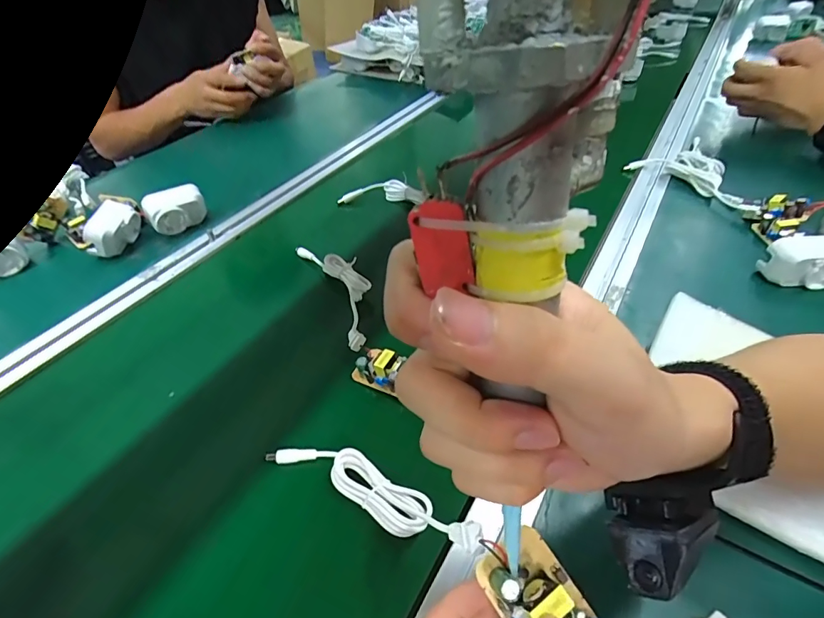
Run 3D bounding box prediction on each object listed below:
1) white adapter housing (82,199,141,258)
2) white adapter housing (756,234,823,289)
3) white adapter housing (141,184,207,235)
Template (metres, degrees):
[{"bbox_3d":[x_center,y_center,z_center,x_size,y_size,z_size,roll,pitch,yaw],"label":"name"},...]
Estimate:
[{"bbox_3d":[-0.369,-0.100,0.553,0.041,0.044,0.076,-4,44,0],"label":"white adapter housing"},{"bbox_3d":[0.395,-0.047,0.445,0.068,0.045,0.030,1,44,6],"label":"white adapter housing"},{"bbox_3d":[-0.302,-0.128,0.571,0.069,0.049,0.030,-30,49,-24],"label":"white adapter housing"}]

